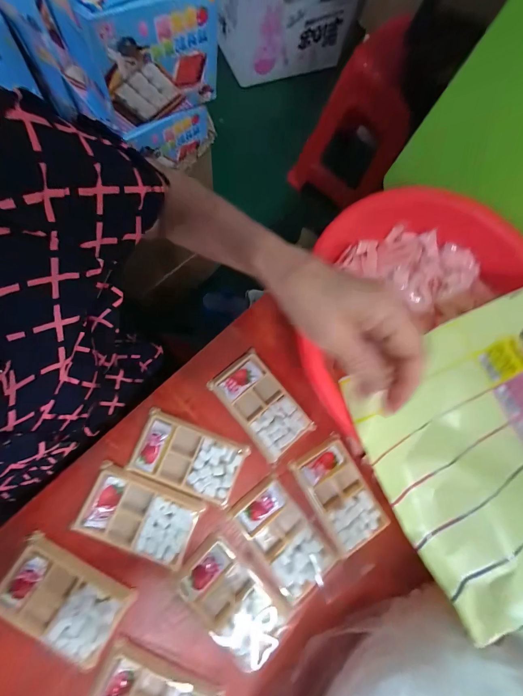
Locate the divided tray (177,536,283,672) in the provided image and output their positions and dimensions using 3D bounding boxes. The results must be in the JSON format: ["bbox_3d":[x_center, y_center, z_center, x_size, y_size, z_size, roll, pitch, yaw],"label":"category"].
[{"bbox_3d":[-0.037,0.298,0.321,0.074,0.011,0.131,-40,87,-12],"label":"divided tray"}]

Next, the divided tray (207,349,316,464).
[{"bbox_3d":[-0.002,0.076,0.374,0.074,0.019,0.135,-38,86,-12],"label":"divided tray"}]

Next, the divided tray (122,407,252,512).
[{"bbox_3d":[-0.092,0.138,0.343,0.129,0.012,0.076,23,78,-2],"label":"divided tray"}]

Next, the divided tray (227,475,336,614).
[{"bbox_3d":[0.026,0.239,0.341,0.074,0.011,0.135,-34,85,-12],"label":"divided tray"}]

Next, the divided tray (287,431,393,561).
[{"bbox_3d":[0.102,0.193,0.364,0.079,0.017,0.130,-28,84,-11],"label":"divided tray"}]

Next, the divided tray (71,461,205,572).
[{"bbox_3d":[-0.145,0.199,0.327,0.131,0.012,0.074,25,78,-2],"label":"divided tray"}]

